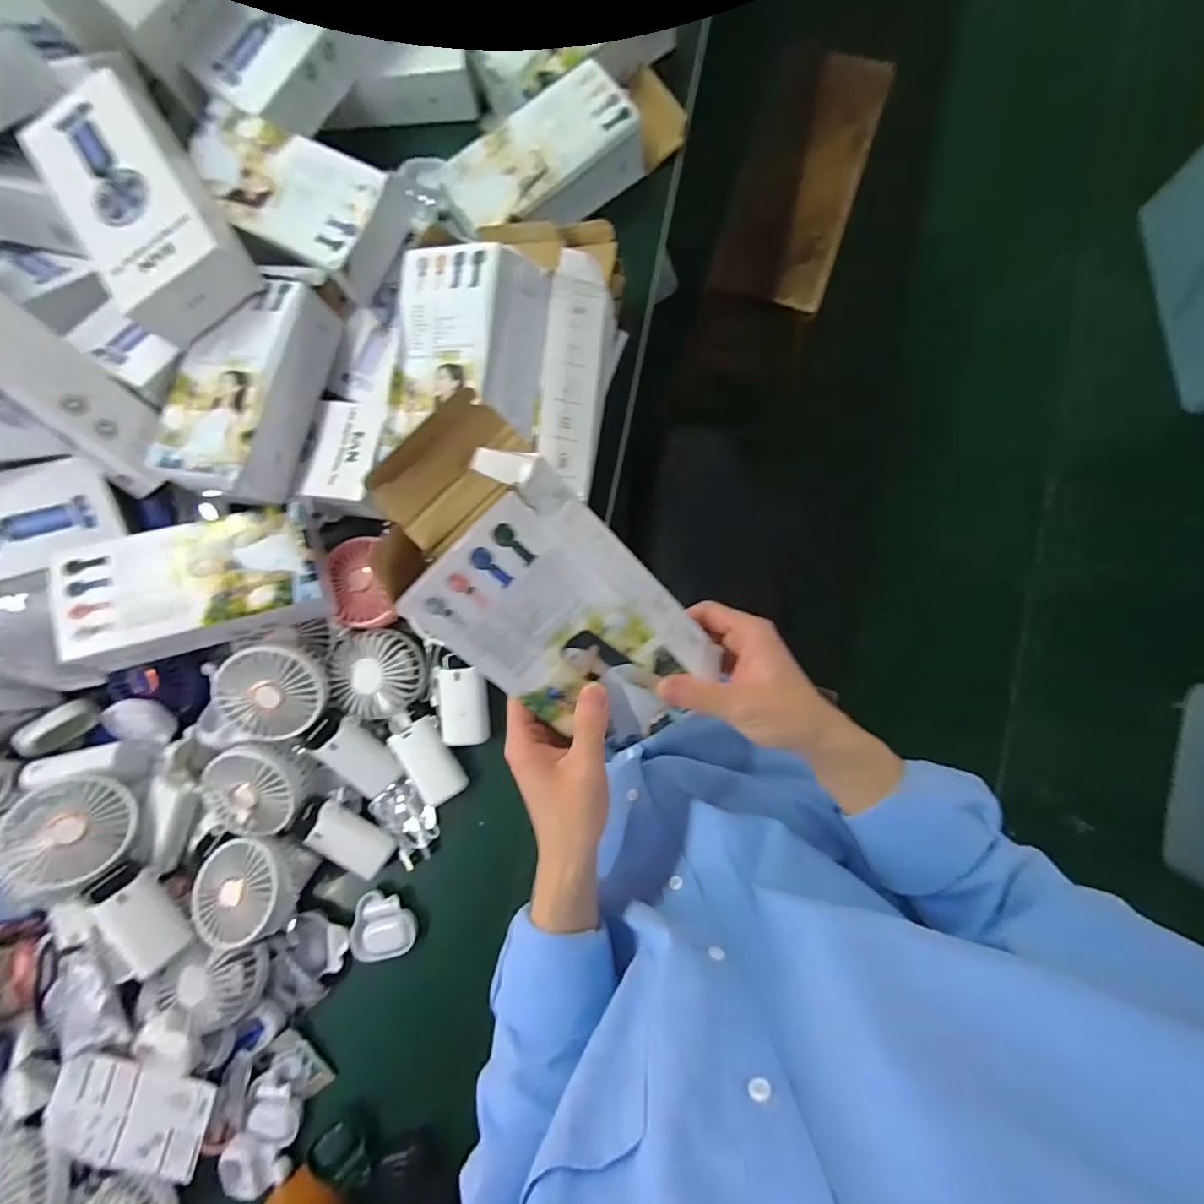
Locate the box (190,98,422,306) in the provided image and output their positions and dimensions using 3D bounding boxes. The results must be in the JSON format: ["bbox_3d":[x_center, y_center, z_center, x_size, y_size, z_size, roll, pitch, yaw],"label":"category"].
[{"bbox_3d":[-0.290,-0.378,0.516,0.196,0.052,0.108,28,89,6],"label":"box"}]

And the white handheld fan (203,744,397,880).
[{"bbox_3d":[-0.293,0.204,0.534,0.188,0.045,0.075,37,90,-12],"label":"white handheld fan"}]

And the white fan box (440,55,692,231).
[{"bbox_3d":[-0.033,-0.447,0.546,0.248,0.061,0.099,-30,85,2],"label":"white fan box"}]

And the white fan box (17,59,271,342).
[{"bbox_3d":[-0.392,-0.335,0.466,0.103,0.054,0.196,-30,85,2],"label":"white fan box"}]

